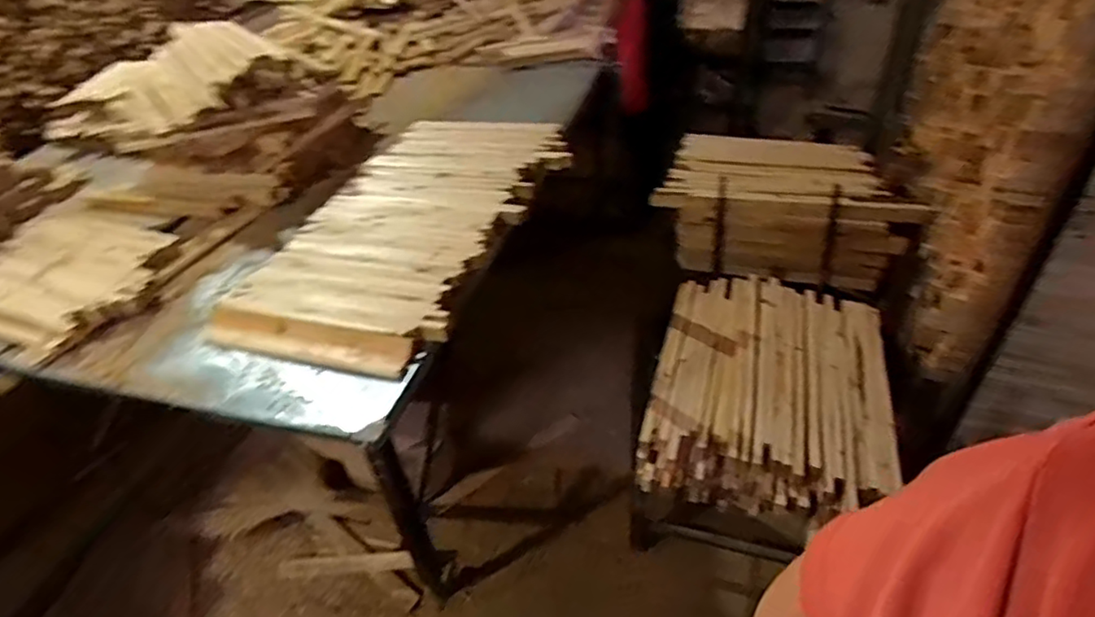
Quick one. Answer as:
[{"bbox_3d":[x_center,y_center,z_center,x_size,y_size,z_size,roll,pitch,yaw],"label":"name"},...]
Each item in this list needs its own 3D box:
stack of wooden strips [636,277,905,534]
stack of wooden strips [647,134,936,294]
[{"bbox_3d":[0.435,0.147,1.242,0.419,0.122,0.521,10,41,18],"label":"stack of wooden strips"},{"bbox_3d":[0.619,-0.280,1.687,0.623,0.250,0.332,8,41,16],"label":"stack of wooden strips"}]

